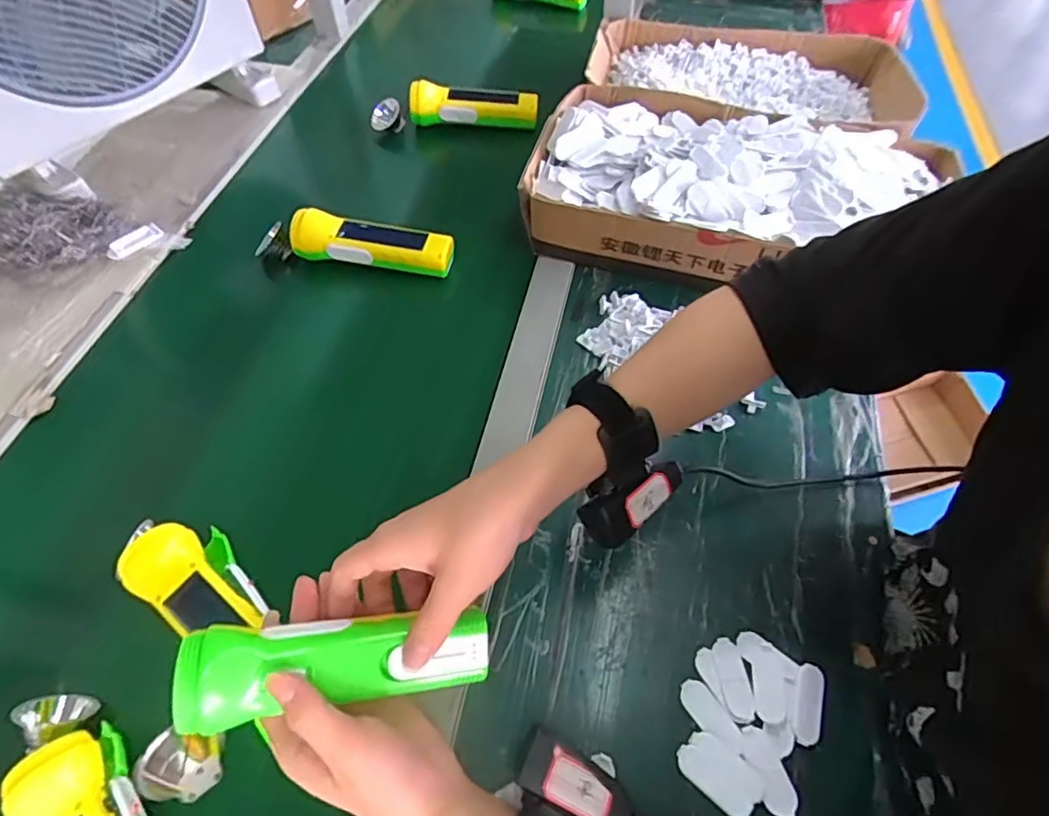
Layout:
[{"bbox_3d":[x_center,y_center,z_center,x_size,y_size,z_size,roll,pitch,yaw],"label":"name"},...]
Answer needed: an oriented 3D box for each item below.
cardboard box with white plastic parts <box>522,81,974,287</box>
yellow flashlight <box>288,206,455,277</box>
[{"bbox_3d":[0.220,-0.238,0.628,0.414,0.085,0.259,17,57,10],"label":"cardboard box with white plastic parts"},{"bbox_3d":[-0.159,-0.177,0.615,0.162,0.039,0.043,6,56,3],"label":"yellow flashlight"}]

